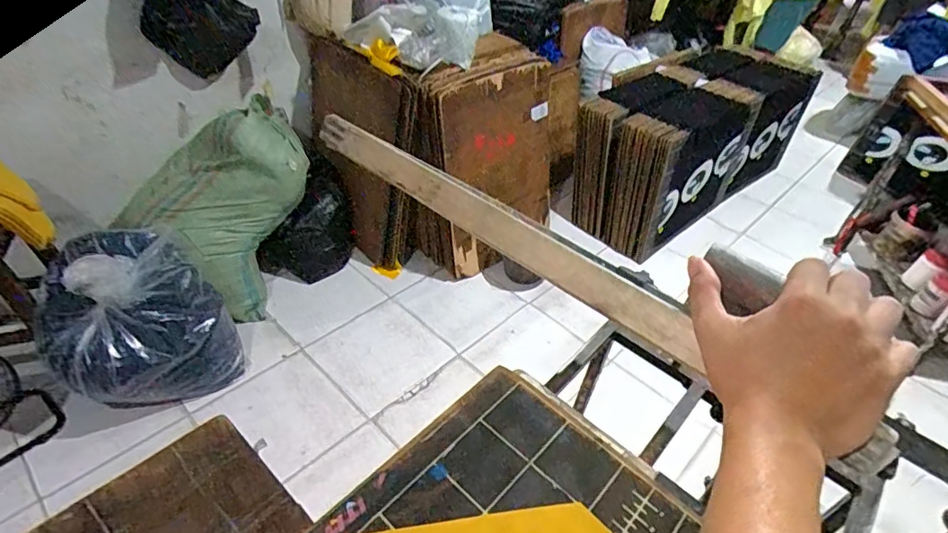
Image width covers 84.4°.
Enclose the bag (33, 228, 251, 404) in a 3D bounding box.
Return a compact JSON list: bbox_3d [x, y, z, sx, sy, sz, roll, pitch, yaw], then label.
[{"bbox_3d":[-1.003,0.164,1.564,0.495,0.452,0.326,-15,44,-23],"label":"bag"}]

